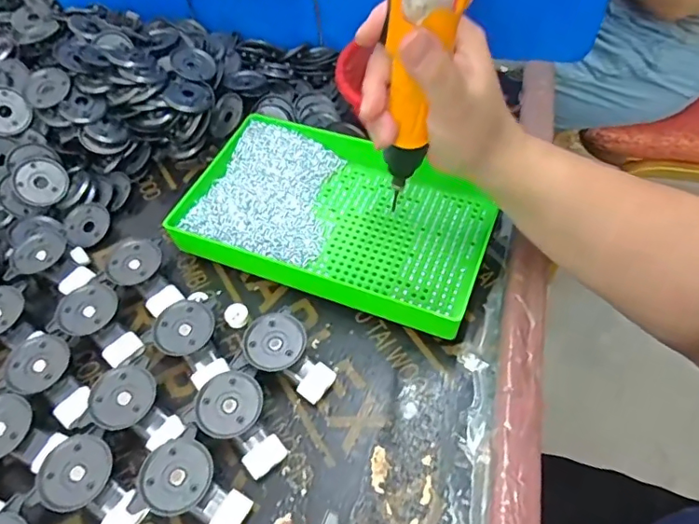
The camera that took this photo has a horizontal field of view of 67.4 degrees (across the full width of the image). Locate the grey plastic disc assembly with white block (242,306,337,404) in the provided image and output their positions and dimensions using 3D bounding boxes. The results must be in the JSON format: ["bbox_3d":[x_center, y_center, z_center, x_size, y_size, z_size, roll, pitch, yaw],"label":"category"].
[{"bbox_3d":[-0.044,0.068,0.369,0.042,0.034,0.063,-34,59,-20],"label":"grey plastic disc assembly with white block"}]

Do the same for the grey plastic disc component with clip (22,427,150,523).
[{"bbox_3d":[-0.157,0.138,0.327,0.065,0.029,0.048,17,57,16],"label":"grey plastic disc component with clip"}]

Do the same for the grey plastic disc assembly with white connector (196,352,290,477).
[{"bbox_3d":[-0.068,0.103,0.348,0.065,0.030,0.048,36,63,26],"label":"grey plastic disc assembly with white connector"}]

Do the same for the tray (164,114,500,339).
[{"bbox_3d":[-0.010,-0.038,0.444,0.244,0.041,0.155,17,57,16],"label":"tray"}]

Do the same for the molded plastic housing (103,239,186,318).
[{"bbox_3d":[-0.164,0.016,0.420,0.045,0.029,0.067,-24,56,-13],"label":"molded plastic housing"}]

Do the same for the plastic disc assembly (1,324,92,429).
[{"bbox_3d":[-0.210,0.082,0.371,0.067,0.022,0.043,36,63,26],"label":"plastic disc assembly"}]

